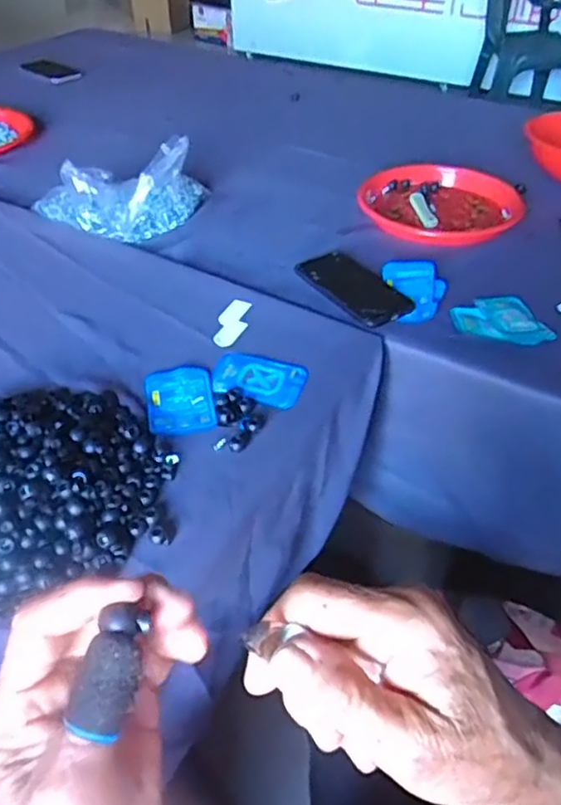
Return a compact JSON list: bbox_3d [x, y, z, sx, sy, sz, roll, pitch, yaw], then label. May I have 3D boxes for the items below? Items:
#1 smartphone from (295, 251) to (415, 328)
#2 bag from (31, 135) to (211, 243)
[{"bbox_3d":[0.093,-0.146,0.825,0.086,0.016,0.154,-24,47,-24],"label":"smartphone"},{"bbox_3d":[-0.230,-0.308,0.934,0.244,0.108,0.164,-8,42,-9],"label":"bag"}]

